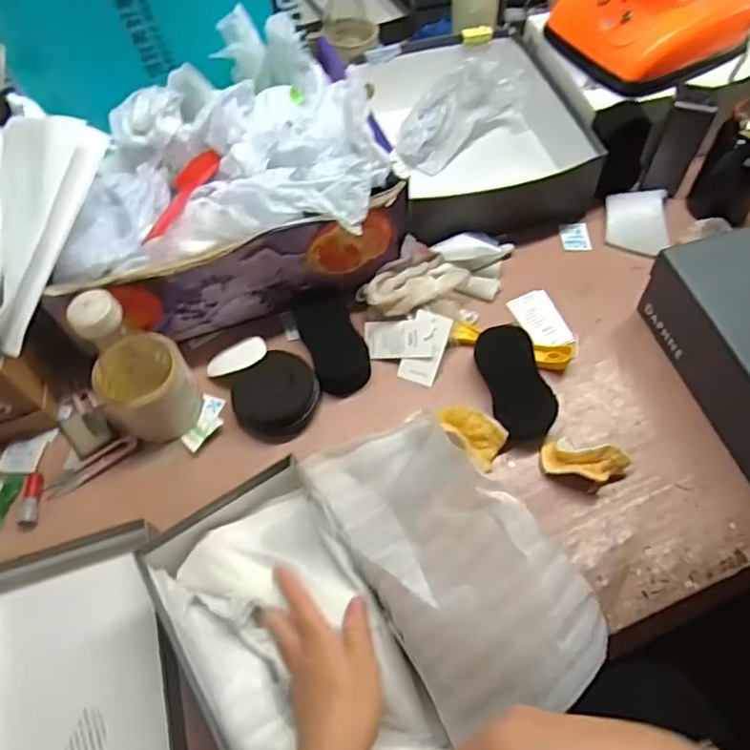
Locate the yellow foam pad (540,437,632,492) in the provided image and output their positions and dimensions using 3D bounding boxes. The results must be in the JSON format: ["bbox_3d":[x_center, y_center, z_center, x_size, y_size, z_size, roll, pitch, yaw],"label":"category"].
[{"bbox_3d":[0.208,0.088,0.594,0.079,0.036,0.042,17,61,12],"label":"yellow foam pad"}]

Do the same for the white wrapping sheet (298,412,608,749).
[{"bbox_3d":[0.051,0.135,0.458,0.138,0.032,0.243,-45,56,15],"label":"white wrapping sheet"}]

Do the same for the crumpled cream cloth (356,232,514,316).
[{"bbox_3d":[0.080,-0.118,0.708,0.200,0.053,0.079,-20,60,-10],"label":"crumpled cream cloth"}]

